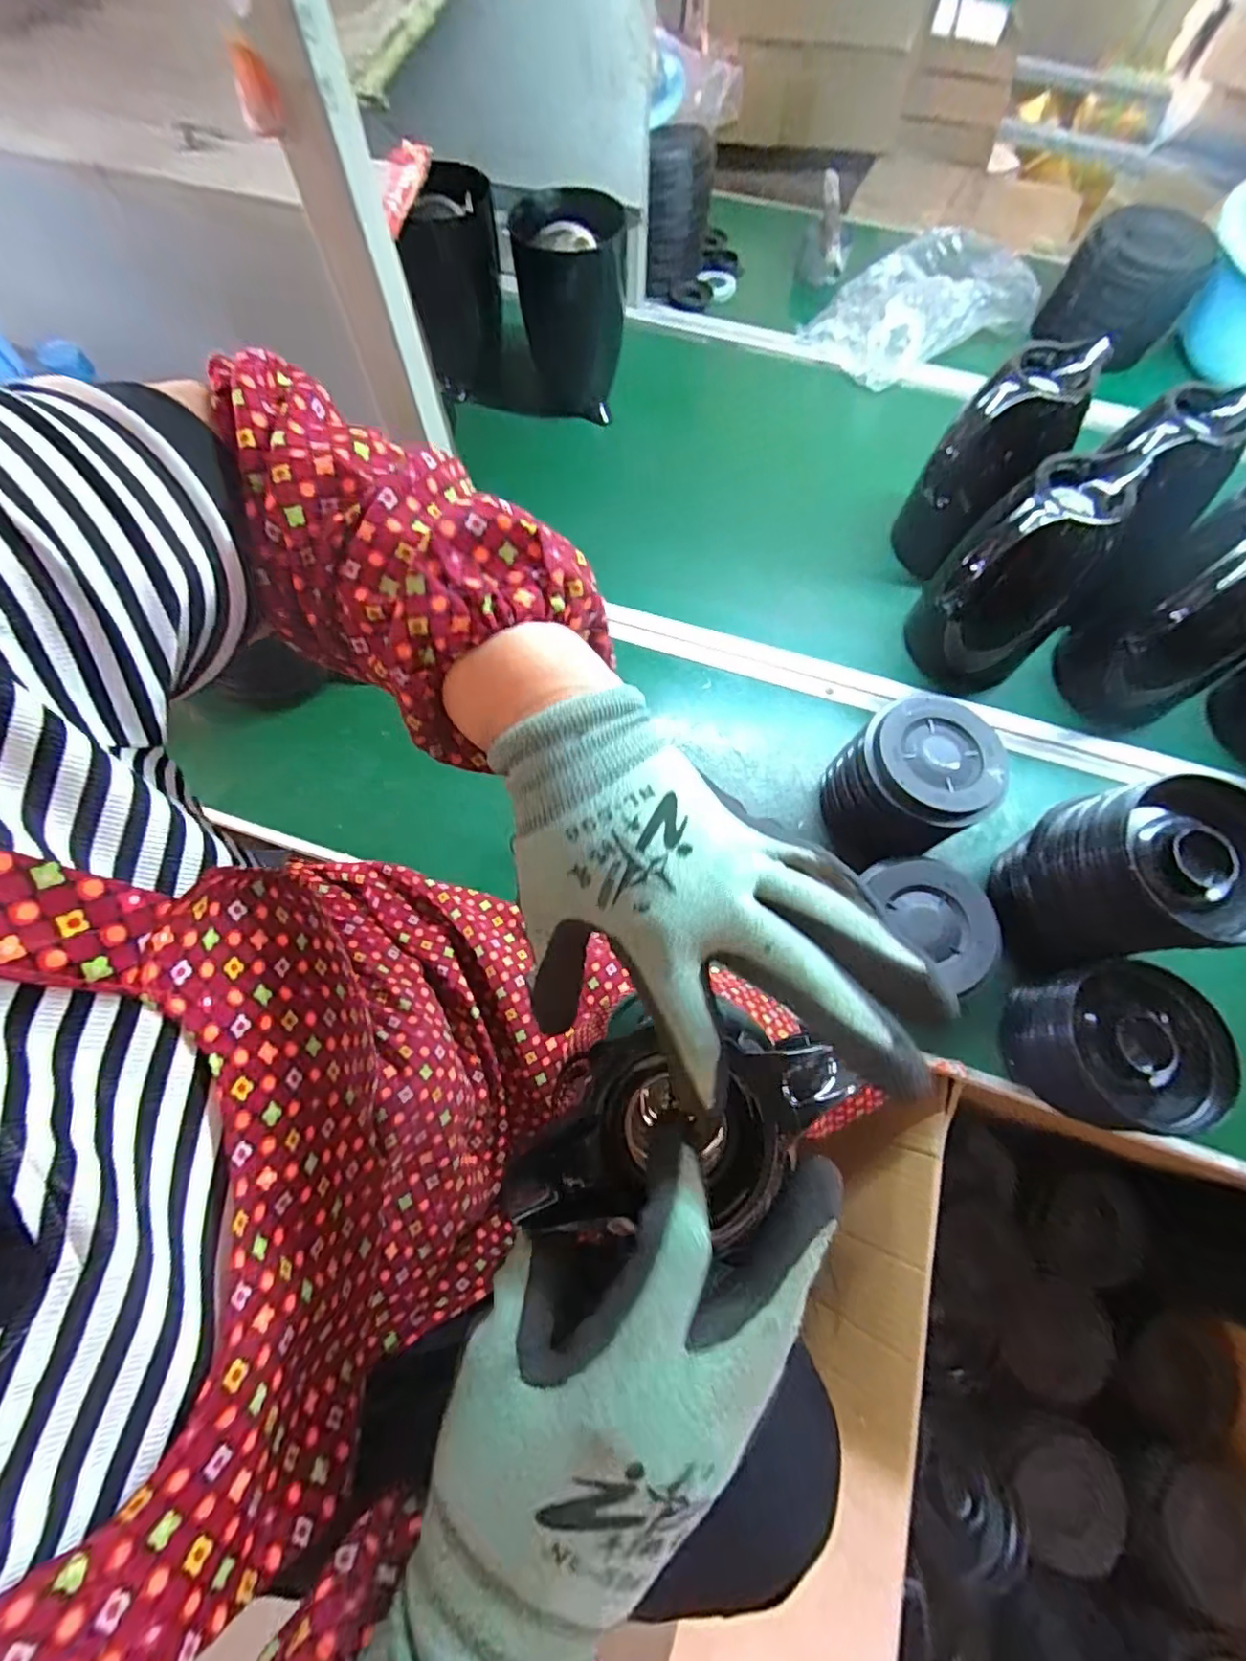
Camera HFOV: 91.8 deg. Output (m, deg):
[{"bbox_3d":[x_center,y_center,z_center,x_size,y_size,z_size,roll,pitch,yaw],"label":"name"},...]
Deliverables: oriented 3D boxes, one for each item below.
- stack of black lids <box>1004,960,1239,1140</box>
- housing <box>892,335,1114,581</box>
[{"bbox_3d":[0.384,0.171,0.477,0.118,0.076,0.123,-3,69,-1],"label":"stack of black lids"},{"bbox_3d":[0.375,-0.373,0.631,0.146,0.189,0.094,-37,73,-13],"label":"housing"}]

